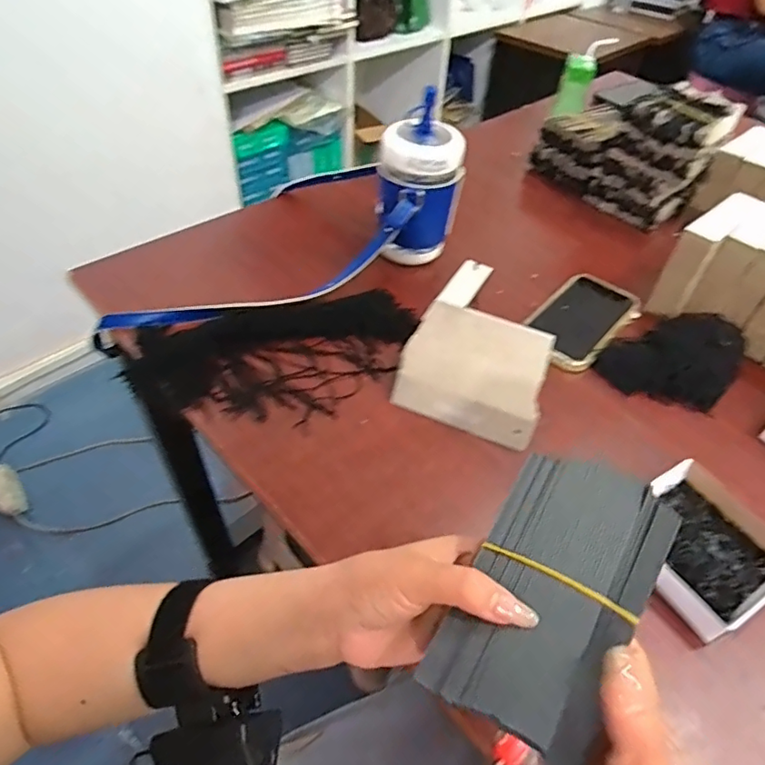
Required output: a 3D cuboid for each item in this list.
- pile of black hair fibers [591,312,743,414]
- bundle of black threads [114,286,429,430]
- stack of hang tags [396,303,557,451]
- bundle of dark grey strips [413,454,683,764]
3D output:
[{"bbox_3d":[0.290,-0.029,0.540,0.135,0.066,0.077,16,49,12],"label":"pile of black hair fibers"},{"bbox_3d":[-0.098,-0.023,0.532,0.273,0.027,0.141,-12,49,-13],"label":"bundle of black threads"},{"bbox_3d":[0.089,-0.014,0.519,0.129,0.030,0.136,19,49,14],"label":"stack of hang tags"},{"bbox_3d":[0.079,0.096,0.247,0.074,0.050,0.120,27,51,20],"label":"bundle of dark grey strips"}]

